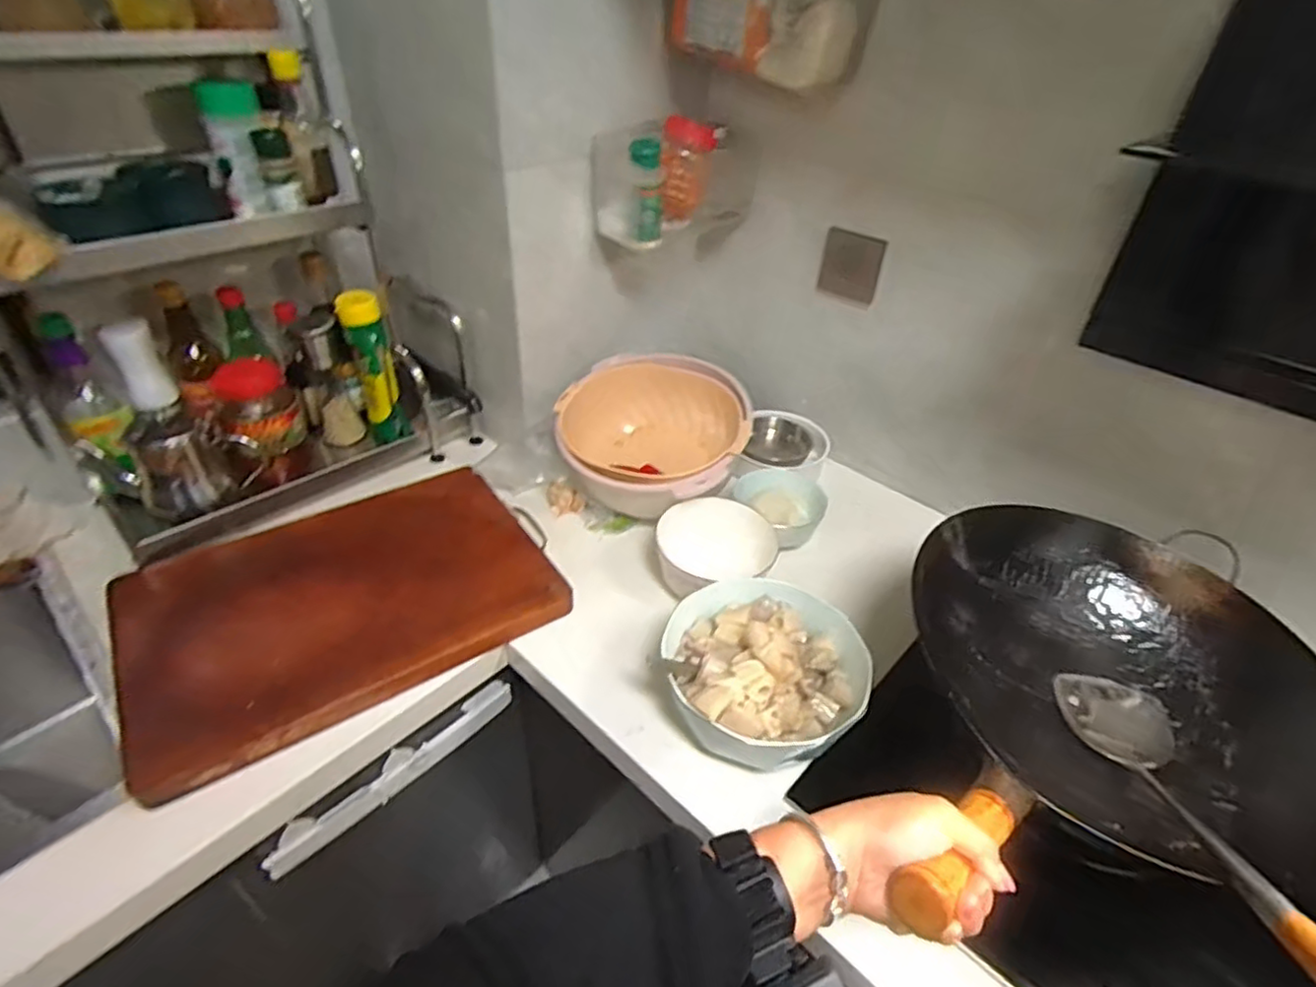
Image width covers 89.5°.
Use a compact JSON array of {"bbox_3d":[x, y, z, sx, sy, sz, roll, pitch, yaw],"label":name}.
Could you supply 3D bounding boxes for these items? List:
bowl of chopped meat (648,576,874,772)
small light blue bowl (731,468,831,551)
[{"bbox_3d":[0.109,0.181,0.685,0.194,0.103,0.179,2,39,-1],"label":"bowl of chopped meat"},{"bbox_3d":[0.167,0.014,0.929,0.115,0.059,0.106,2,39,-1],"label":"small light blue bowl"}]

